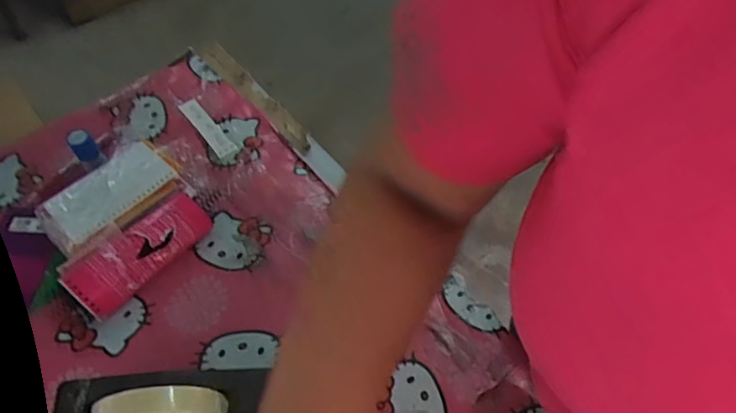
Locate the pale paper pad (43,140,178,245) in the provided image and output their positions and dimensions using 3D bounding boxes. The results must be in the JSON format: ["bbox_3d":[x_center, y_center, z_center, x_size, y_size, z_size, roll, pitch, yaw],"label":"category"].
[{"bbox_3d":[-0.291,-0.020,0.630,0.128,0.011,0.070,-40,73,-19],"label":"pale paper pad"}]

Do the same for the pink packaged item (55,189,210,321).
[{"bbox_3d":[-0.245,0.050,0.609,0.053,0.054,0.156,37,63,23],"label":"pink packaged item"}]

